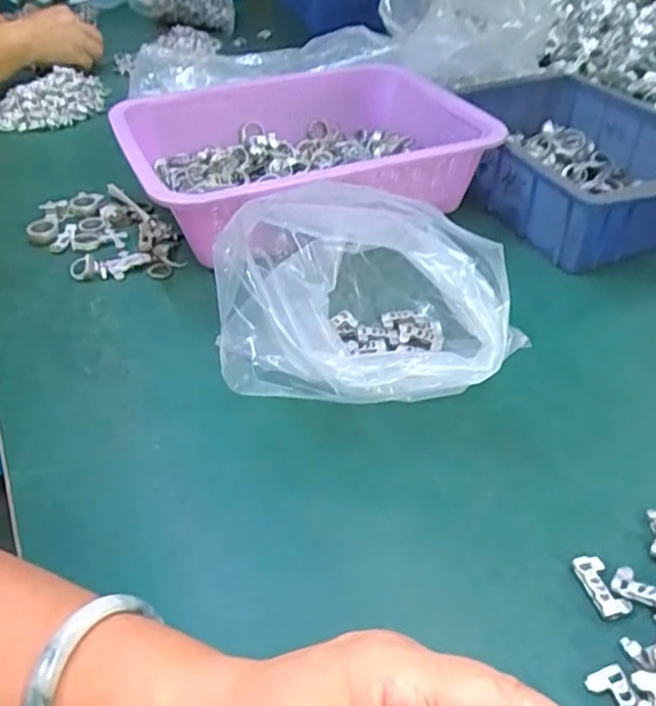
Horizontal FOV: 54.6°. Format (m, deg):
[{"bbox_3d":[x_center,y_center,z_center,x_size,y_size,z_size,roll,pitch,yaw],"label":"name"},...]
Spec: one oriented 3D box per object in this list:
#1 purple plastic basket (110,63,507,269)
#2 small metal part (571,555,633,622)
[{"bbox_3d":[-0.012,-0.185,0.582,0.289,0.083,0.232,-19,44,-19],"label":"purple plastic basket"},{"bbox_3d":[0.131,0.112,0.306,0.016,0.007,0.031,-8,42,-7],"label":"small metal part"}]

